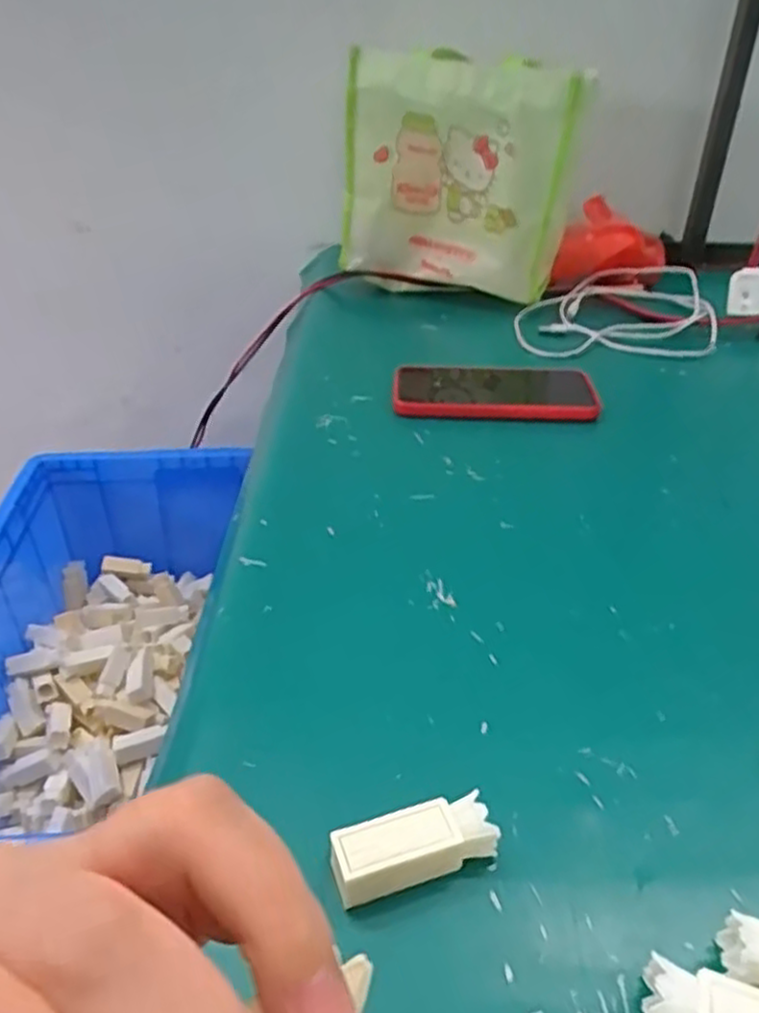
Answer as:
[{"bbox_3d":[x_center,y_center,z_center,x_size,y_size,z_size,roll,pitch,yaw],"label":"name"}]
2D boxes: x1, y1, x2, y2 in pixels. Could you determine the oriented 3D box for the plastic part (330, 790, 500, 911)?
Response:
[{"bbox_3d":[0.013,0.129,0.276,0.061,0.021,0.020,-12,36,-16],"label":"plastic part"}]

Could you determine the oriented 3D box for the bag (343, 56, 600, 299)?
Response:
[{"bbox_3d":[0.072,-0.322,0.748,0.238,0.235,0.061,12,37,17],"label":"bag"}]

